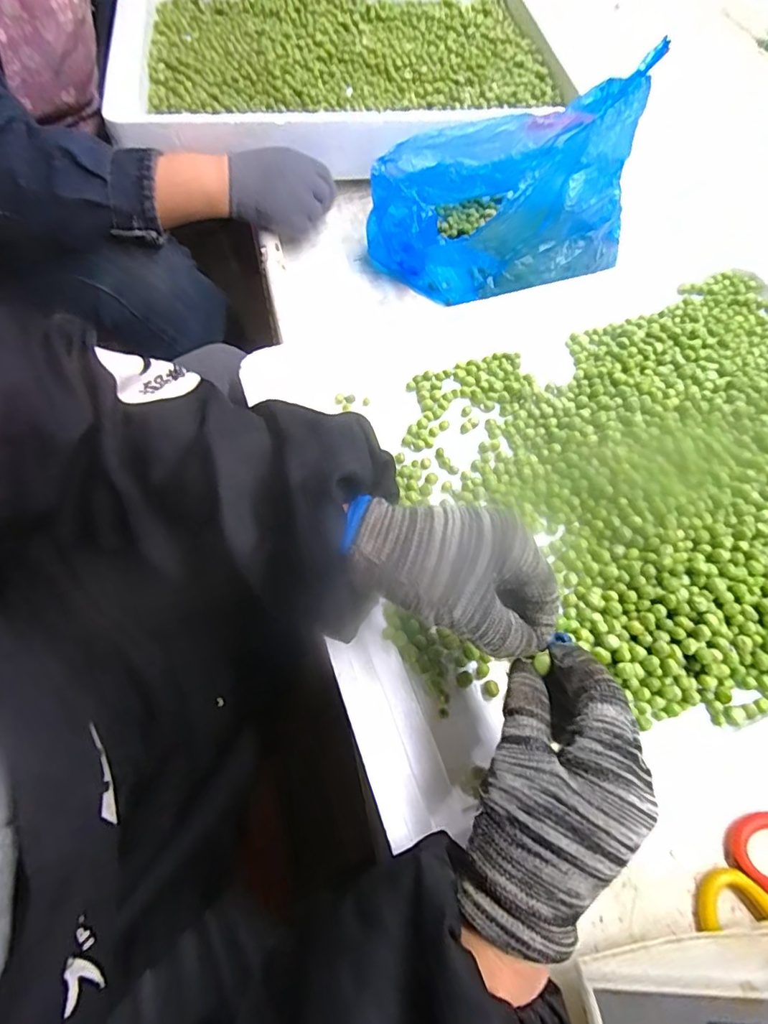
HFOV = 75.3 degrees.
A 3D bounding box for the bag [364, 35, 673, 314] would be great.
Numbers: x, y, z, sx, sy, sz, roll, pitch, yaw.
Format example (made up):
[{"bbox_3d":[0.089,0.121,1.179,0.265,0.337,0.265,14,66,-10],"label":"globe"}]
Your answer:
[{"bbox_3d":[0.124,-0.335,0.520,0.265,0.149,0.166,-16,64,-9],"label":"bag"}]

